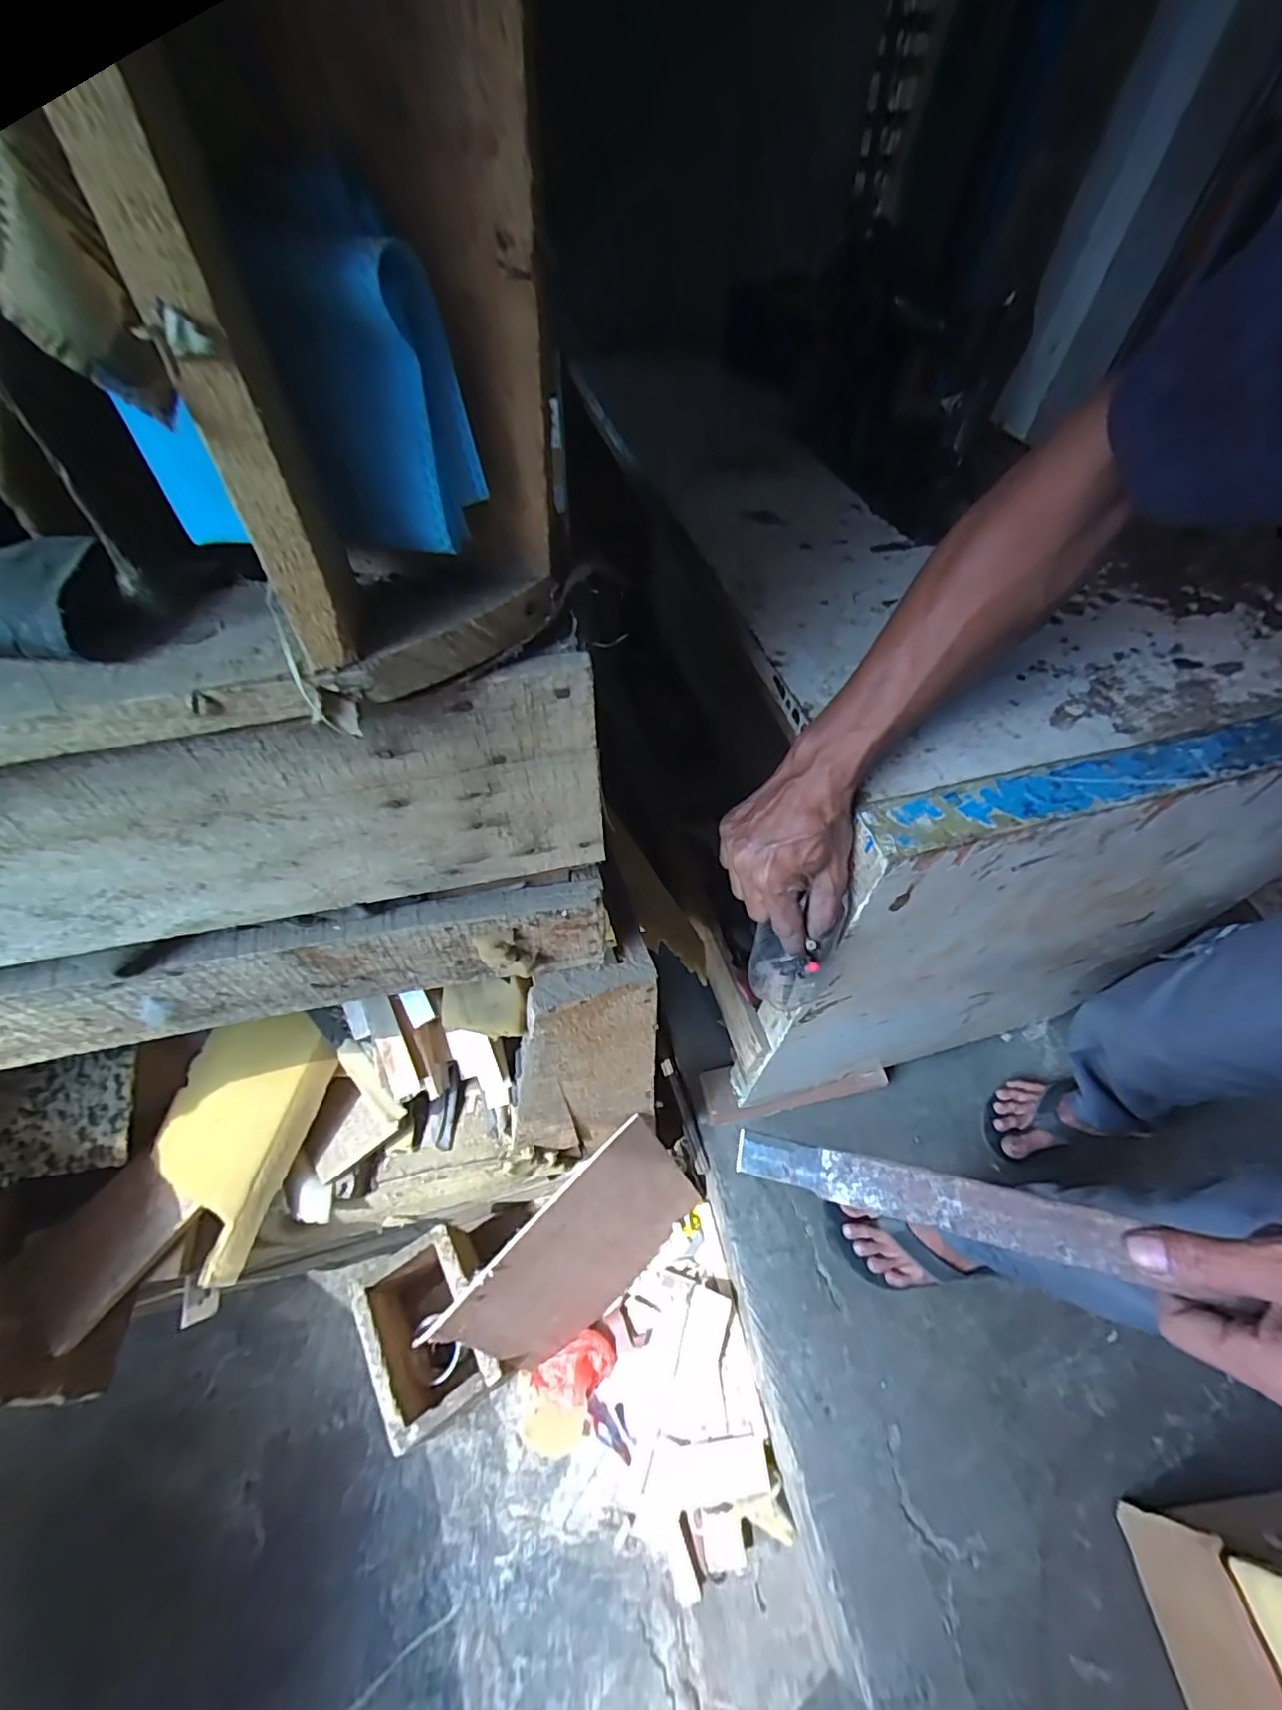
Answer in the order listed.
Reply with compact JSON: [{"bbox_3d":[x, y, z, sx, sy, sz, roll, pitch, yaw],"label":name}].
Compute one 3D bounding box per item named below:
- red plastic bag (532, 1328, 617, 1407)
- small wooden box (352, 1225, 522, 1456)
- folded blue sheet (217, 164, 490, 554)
[{"bbox_3d":[-0.089,0.710,0.809,0.105,0.050,0.068,-32,60,-26],"label":"red plastic bag"},{"bbox_3d":[-0.288,0.669,0.824,0.145,0.176,0.200,-28,58,-24],"label":"small wooden box"},{"bbox_3d":[-0.088,-0.152,0.195,0.055,0.094,0.020,-2,51,-6],"label":"folded blue sheet"}]

